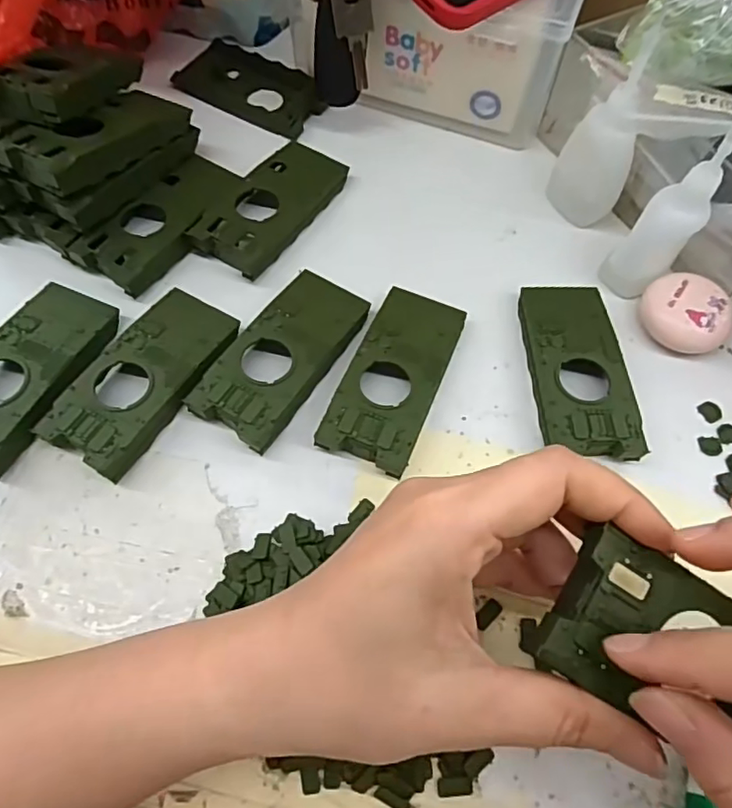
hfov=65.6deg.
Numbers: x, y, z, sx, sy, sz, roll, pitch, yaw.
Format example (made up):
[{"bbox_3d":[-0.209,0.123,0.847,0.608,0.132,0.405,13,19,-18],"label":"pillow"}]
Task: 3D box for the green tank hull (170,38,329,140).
[{"bbox_3d":[-0.077,-0.223,0.396,0.098,0.010,0.057,30,65,12],"label":"green tank hull"}]

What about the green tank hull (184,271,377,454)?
[{"bbox_3d":[-0.042,-0.025,0.301,0.050,0.019,0.104,30,65,12],"label":"green tank hull"}]

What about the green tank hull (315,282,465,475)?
[{"bbox_3d":[0.016,-0.015,0.297,0.045,0.018,0.104,22,64,8],"label":"green tank hull"}]

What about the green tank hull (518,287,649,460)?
[{"bbox_3d":[0.111,-0.019,0.304,0.047,0.020,0.103,0,63,-3],"label":"green tank hull"}]

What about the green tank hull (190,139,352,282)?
[{"bbox_3d":[-0.056,-0.122,0.346,0.047,0.013,0.101,31,66,12],"label":"green tank hull"}]

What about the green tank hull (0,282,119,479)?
[{"bbox_3d":[-0.172,-0.015,0.292,0.051,0.021,0.104,21,64,8],"label":"green tank hull"}]

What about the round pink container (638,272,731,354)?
[{"bbox_3d":[0.178,-0.049,0.320,0.048,0.025,0.041,38,67,15],"label":"round pink container"}]

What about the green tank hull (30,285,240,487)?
[{"bbox_3d":[-0.112,-0.012,0.293,0.052,0.020,0.104,30,65,12],"label":"green tank hull"}]

